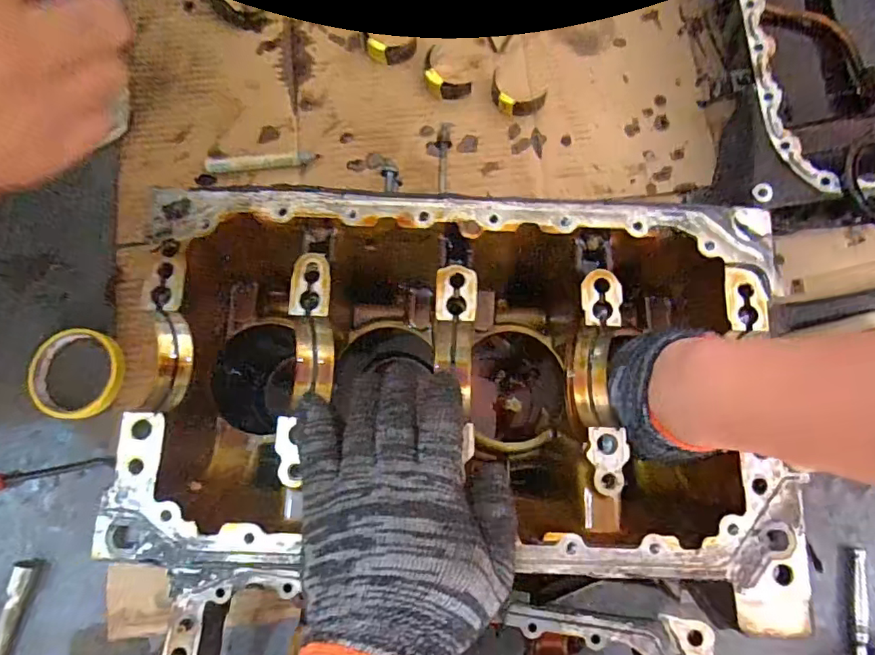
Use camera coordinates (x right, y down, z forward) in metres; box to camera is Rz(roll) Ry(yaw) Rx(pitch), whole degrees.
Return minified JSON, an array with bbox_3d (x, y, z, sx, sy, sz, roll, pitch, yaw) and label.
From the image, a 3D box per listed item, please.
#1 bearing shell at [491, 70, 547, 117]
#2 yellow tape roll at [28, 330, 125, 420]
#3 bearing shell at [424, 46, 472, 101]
[{"bbox_3d":[0.087,-0.259,0.600,0.065,0.016,0.037,21,78,3],"label":"bearing shell"},{"bbox_3d":[-0.362,0.047,0.532,0.085,0.024,0.087,9,77,0],"label":"yellow tape roll"},{"bbox_3d":[0.005,-0.287,0.606,0.039,0.018,0.069,-43,82,-10],"label":"bearing shell"}]

